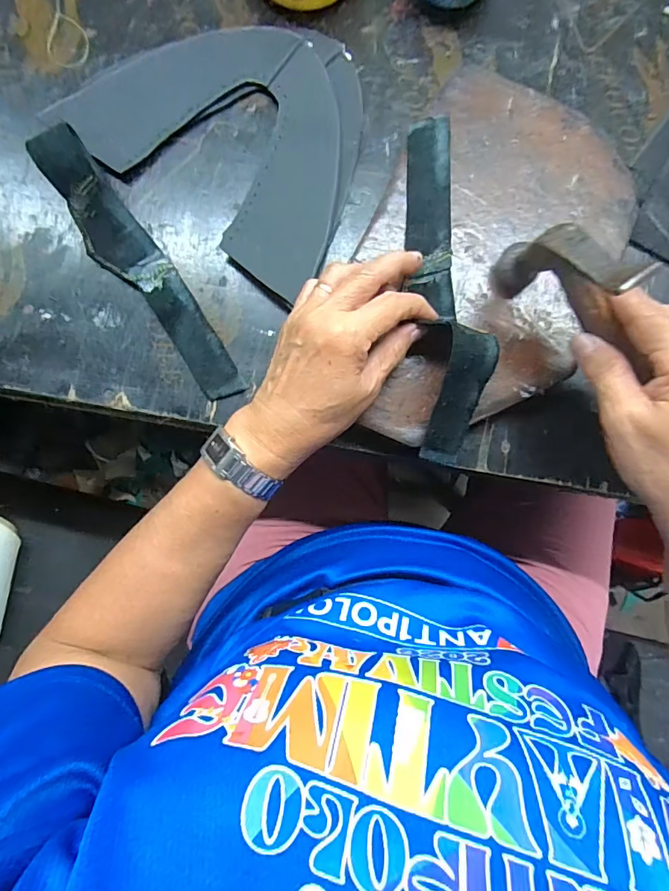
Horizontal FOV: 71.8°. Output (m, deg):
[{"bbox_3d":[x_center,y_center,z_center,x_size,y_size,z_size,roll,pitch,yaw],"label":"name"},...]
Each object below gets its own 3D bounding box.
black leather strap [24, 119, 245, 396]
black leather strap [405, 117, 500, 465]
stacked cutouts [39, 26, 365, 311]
[{"bbox_3d":[-0.135,-0.121,0.324,0.041,0.044,0.200,-36,87,-2],"label":"black leather strap"},{"bbox_3d":[0.075,-0.113,0.320,0.041,0.065,0.239,-4,82,0],"label":"black leather strap"},{"bbox_3d":[-0.069,-0.243,0.350,0.228,0.012,0.177,38,88,2],"label":"stacked cutouts"}]

